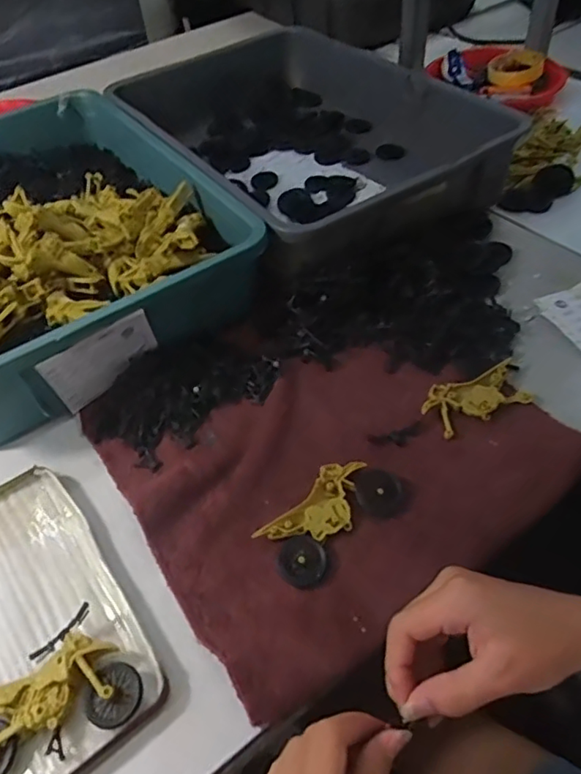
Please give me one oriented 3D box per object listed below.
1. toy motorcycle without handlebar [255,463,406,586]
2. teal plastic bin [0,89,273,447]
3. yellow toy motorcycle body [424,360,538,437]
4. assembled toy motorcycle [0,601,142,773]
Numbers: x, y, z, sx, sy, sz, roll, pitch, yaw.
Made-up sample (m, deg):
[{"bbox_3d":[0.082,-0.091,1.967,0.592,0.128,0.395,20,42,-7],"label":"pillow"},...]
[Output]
[{"bbox_3d":[0.031,0.101,0.457,0.112,0.021,0.064,-33,54,-21],"label":"toy motorcycle without handlebar"},{"bbox_3d":[-0.301,-0.193,0.696,0.361,0.097,0.526,-30,53,-19],"label":"teal plastic bin"},{"bbox_3d":[0.171,0.010,0.527,0.100,0.013,0.050,-19,50,-11],"label":"yellow toy motorcycle body"},{"bbox_3d":[-0.164,0.207,0.380,0.113,0.022,0.079,-28,52,-18],"label":"assembled toy motorcycle"}]

